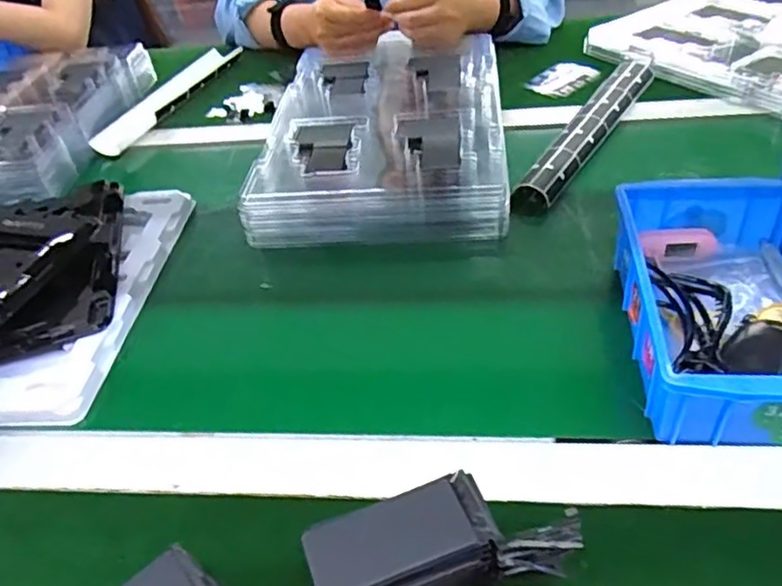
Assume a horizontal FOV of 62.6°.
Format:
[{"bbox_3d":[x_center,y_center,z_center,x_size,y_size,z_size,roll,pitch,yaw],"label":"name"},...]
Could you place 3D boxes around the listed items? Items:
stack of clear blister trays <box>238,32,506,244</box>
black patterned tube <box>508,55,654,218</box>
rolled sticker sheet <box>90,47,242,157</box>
[{"bbox_3d":[-0.001,-0.167,0.666,0.236,0.053,0.313,1,41,9],"label":"stack of clear blister trays"},{"bbox_3d":[0.206,-0.172,0.672,0.042,0.031,0.293,21,48,28],"label":"black patterned tube"},{"bbox_3d":[-0.286,-0.261,0.845,0.040,0.020,0.289,9,43,17],"label":"rolled sticker sheet"}]

